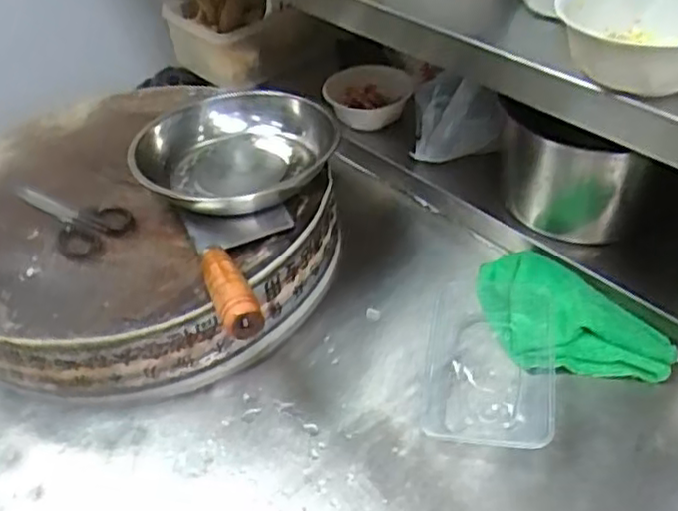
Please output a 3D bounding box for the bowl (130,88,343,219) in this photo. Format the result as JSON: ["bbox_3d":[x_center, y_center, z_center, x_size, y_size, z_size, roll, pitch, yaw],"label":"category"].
[{"bbox_3d":[-0.104,-0.103,0.705,0.179,0.068,0.197,12,46,18],"label":"bowl"}]

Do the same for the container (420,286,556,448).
[{"bbox_3d":[0.136,0.091,0.613,0.108,0.037,0.181,4,44,11],"label":"container"}]

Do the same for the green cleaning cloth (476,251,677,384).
[{"bbox_3d":[0.201,0.063,0.630,0.104,0.035,0.189,-35,50,-28],"label":"green cleaning cloth"}]

